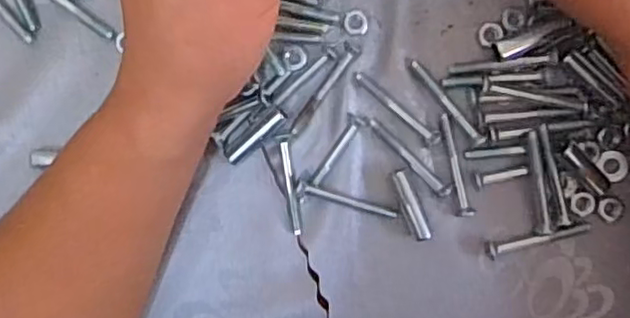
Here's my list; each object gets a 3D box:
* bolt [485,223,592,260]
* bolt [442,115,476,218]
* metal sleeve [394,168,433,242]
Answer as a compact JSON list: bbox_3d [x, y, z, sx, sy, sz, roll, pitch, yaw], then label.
[{"bbox_3d":[0.120,0.044,0.345,0.056,0.008,0.009,-15,93,3],"label":"bolt"},{"bbox_3d":[0.074,0.004,0.344,0.009,0.006,0.056,-15,93,3],"label":"bolt"},{"bbox_3d":[0.052,0.025,0.345,0.008,0.009,0.039,-22,93,4],"label":"metal sleeve"}]

